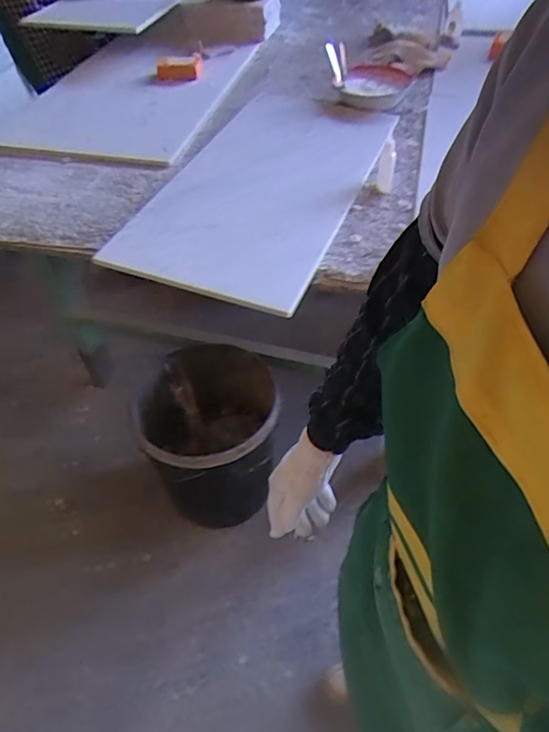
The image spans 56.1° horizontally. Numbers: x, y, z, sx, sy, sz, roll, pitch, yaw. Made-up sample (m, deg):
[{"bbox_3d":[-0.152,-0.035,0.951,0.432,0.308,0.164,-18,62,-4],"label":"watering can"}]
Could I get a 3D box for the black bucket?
[{"bbox_3d":[-0.149,0.186,1.278,0.314,0.397,0.308,-9,51,-5],"label":"black bucket"}]

